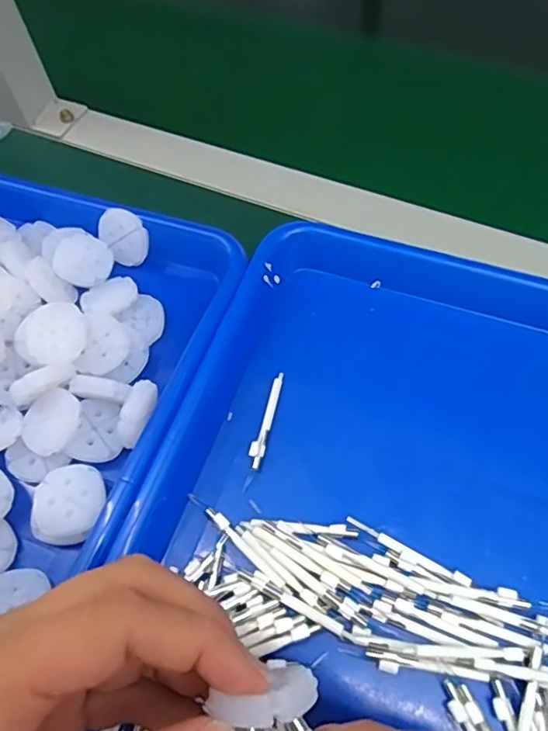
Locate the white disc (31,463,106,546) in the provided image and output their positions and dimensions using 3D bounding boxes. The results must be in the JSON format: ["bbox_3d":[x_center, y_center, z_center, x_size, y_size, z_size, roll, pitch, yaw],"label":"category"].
[{"bbox_3d":[-0.107,0.072,0.287,0.035,0.009,0.039,-2,62,2],"label":"white disc"}]

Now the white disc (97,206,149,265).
[{"bbox_3d":[-0.099,-0.086,0.366,0.030,0.007,0.037,-38,95,24],"label":"white disc"}]

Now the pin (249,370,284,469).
[{"bbox_3d":[-0.004,0.030,0.313,0.008,0.004,0.058,12,63,9],"label":"pin"}]

